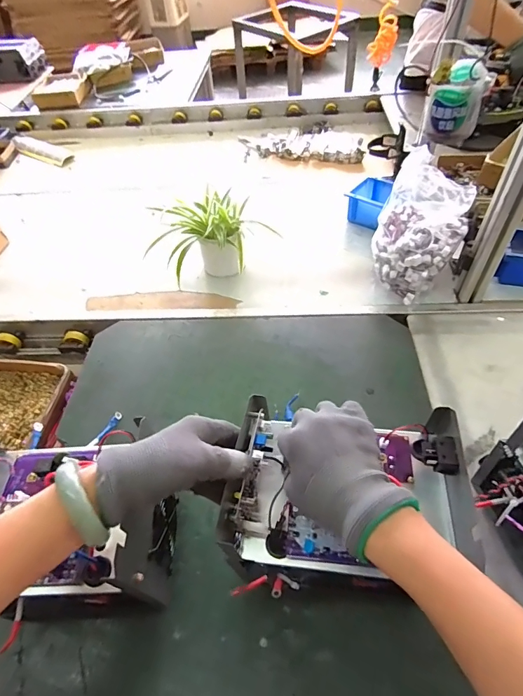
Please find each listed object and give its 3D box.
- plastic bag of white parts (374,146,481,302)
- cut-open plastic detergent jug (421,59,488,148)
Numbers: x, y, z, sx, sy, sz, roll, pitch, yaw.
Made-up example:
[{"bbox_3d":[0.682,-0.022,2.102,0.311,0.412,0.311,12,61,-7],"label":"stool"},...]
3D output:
[{"bbox_3d":[0.294,-0.215,0.744,0.154,0.195,0.189,18,55,19],"label":"plastic bag of white parts"},{"bbox_3d":[0.235,-0.301,0.482,0.061,0.071,0.065,14,53,16],"label":"cut-open plastic detergent jug"}]

